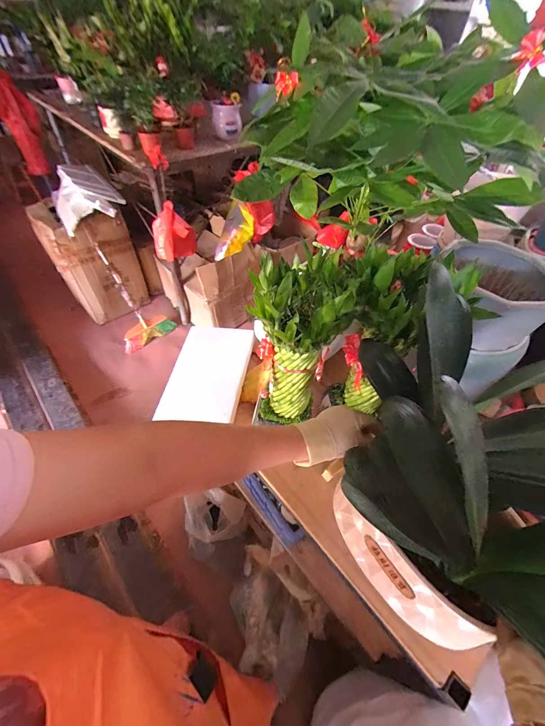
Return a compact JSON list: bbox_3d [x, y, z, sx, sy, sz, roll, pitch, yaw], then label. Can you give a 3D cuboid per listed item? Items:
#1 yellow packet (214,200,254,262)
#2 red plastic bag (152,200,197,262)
[{"bbox_3d":[-0.208,-0.724,1.754,0.164,0.376,0.080,24,47,-15],"label":"yellow packet"},{"bbox_3d":[-0.519,-0.676,1.629,0.212,0.293,0.195,-11,50,-14],"label":"red plastic bag"}]

